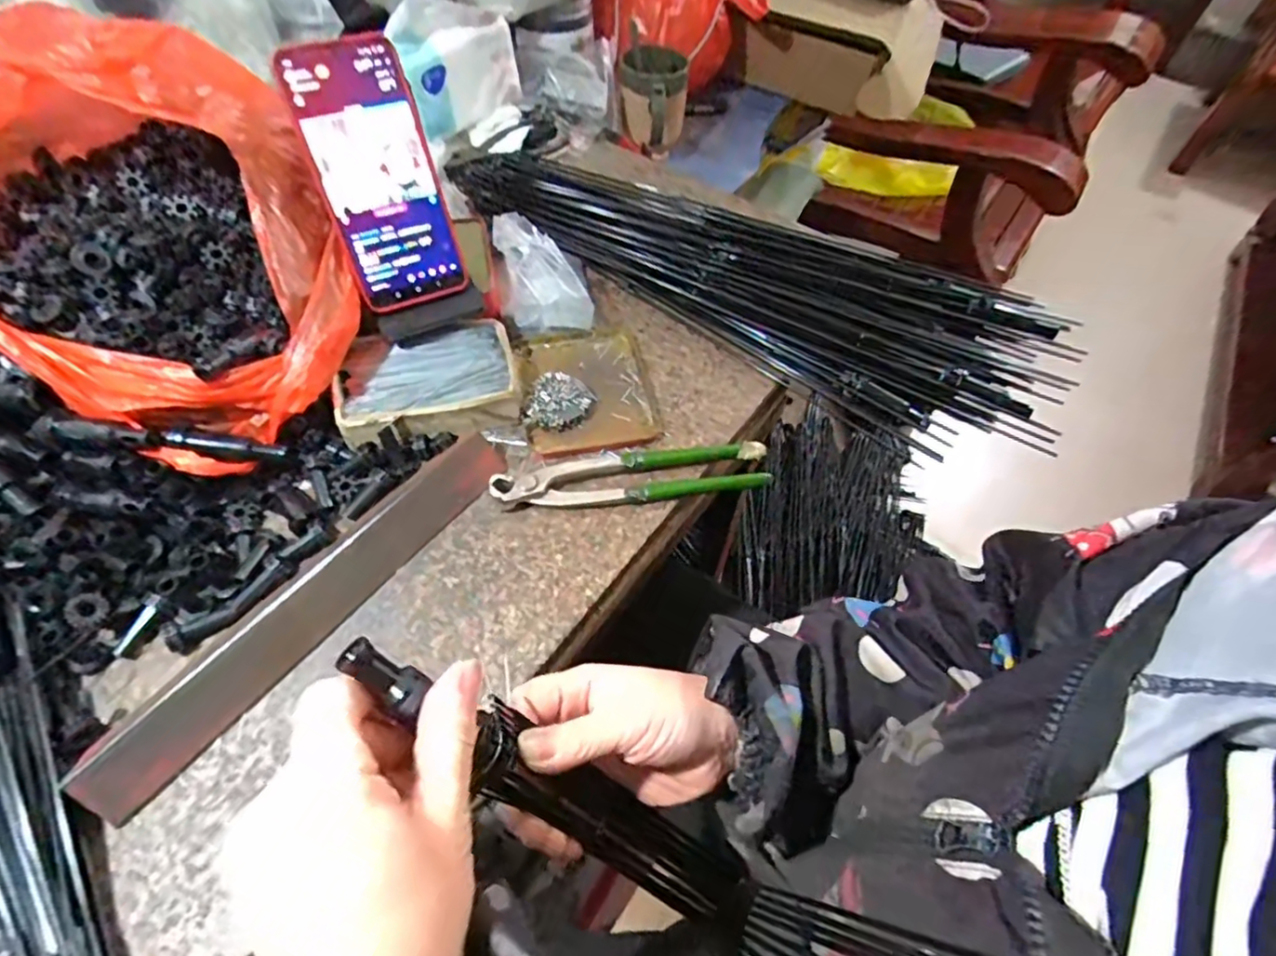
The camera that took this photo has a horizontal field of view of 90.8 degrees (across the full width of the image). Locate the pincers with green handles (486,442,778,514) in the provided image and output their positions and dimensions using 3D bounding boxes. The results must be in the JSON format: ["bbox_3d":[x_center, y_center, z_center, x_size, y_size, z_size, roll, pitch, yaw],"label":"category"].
[{"bbox_3d":[-0.003,-0.003,0.456,0.197,0.017,0.045,-4,56,-7],"label":"pincers with green handles"}]

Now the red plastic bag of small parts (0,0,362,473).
[{"bbox_3d":[-0.324,-0.168,0.403,0.269,0.136,0.208,26,58,13],"label":"red plastic bag of small parts"}]

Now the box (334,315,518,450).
[{"bbox_3d":[-0.155,-0.070,0.472,0.130,0.035,0.086,-14,58,-13],"label":"box"}]

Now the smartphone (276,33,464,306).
[{"bbox_3d":[-0.176,-0.203,0.430,0.076,0.160,0.009,-23,28,-19],"label":"smartphone"}]

